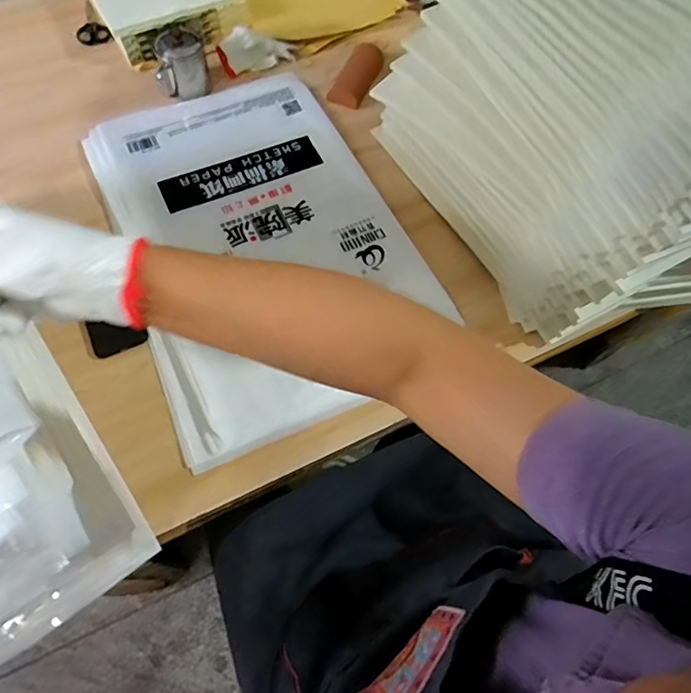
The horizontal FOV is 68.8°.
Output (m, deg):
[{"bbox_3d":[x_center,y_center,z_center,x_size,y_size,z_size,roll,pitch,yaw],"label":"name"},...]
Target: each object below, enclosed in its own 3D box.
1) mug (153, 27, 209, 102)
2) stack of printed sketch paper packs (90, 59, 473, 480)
[{"bbox_3d":[-0.312,-0.539,0.959,0.094,0.097,0.094,-12,65,-8],"label":"mug"},{"bbox_3d":[-0.147,-0.205,0.835,0.434,0.026,0.707,-22,66,-12],"label":"stack of printed sketch paper packs"}]

